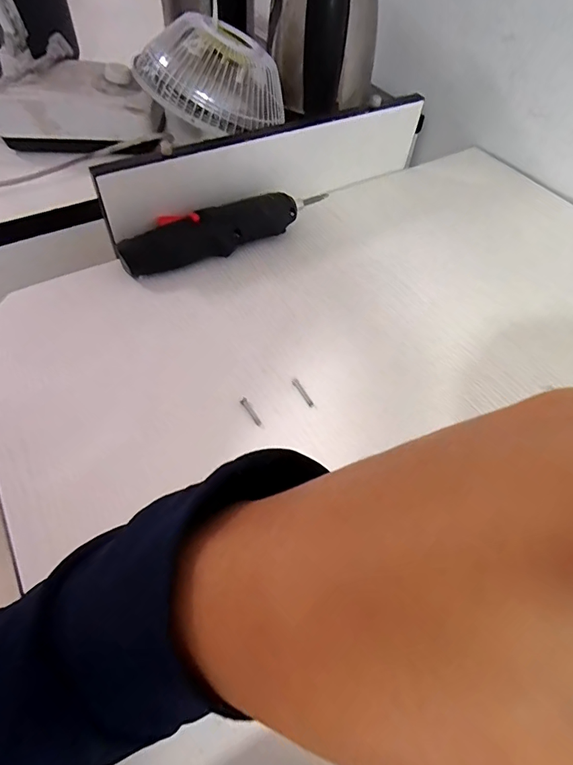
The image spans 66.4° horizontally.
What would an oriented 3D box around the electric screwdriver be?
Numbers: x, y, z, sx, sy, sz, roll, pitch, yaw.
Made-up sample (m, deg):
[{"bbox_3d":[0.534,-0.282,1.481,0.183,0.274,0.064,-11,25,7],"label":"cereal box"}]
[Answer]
[{"bbox_3d":[-0.062,-0.169,0.466,0.233,0.037,0.050,-25,59,-19],"label":"electric screwdriver"}]

